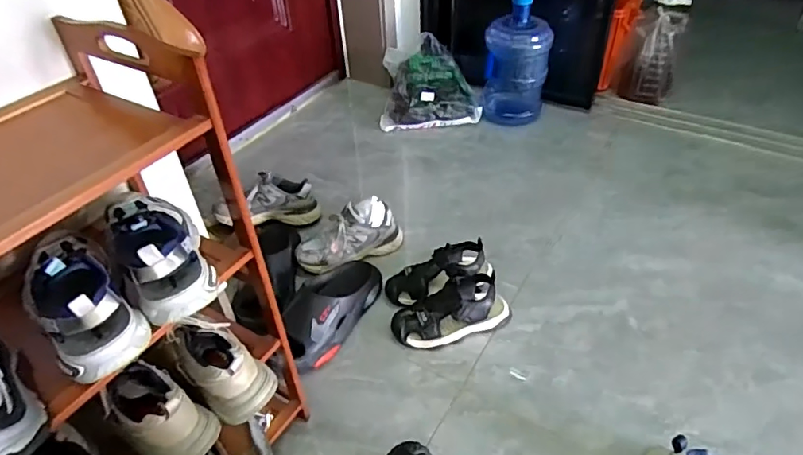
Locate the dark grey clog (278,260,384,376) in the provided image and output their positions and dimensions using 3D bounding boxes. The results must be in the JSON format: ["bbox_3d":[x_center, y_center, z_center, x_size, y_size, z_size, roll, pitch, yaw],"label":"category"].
[{"bbox_3d":[-0.151,0.171,1.077,0.119,0.088,0.292,16,44,23],"label":"dark grey clog"}]

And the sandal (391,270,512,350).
[{"bbox_3d":[0.100,0.168,1.048,0.235,0.100,0.104,-18,41,-16],"label":"sandal"}]

